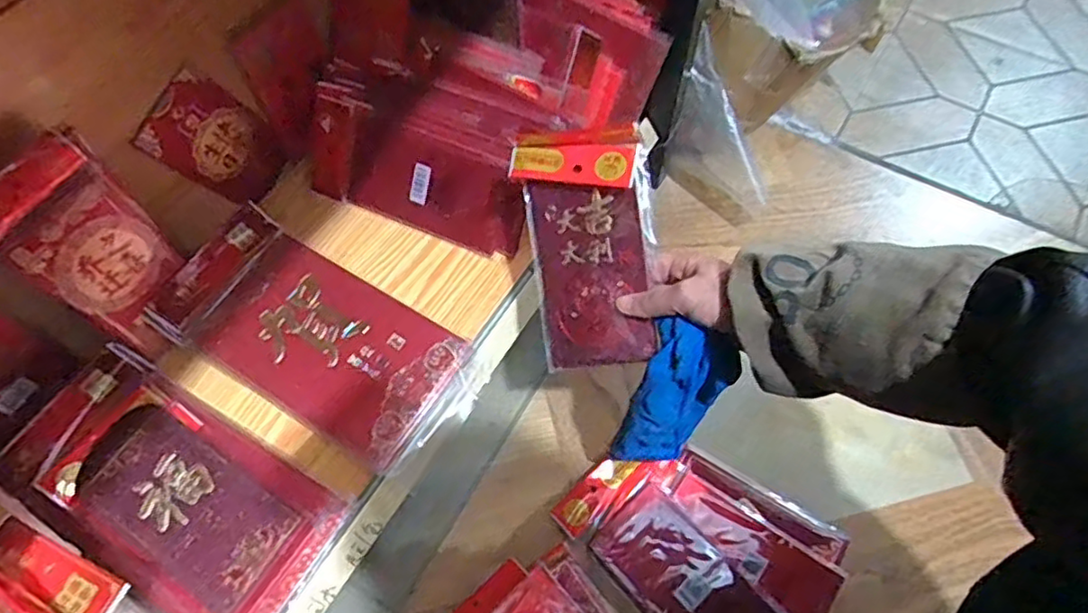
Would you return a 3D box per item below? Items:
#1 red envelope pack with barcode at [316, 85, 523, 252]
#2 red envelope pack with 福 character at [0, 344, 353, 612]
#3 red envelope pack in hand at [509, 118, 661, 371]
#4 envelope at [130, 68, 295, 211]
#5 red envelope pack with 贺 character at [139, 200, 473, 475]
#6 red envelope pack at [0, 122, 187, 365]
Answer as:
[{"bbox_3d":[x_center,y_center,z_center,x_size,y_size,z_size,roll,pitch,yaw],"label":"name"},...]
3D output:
[{"bbox_3d":[-0.126,-0.126,0.650,0.231,0.096,0.014,24,27,13],"label":"red envelope pack with barcode"},{"bbox_3d":[-0.301,0.142,0.527,0.271,0.035,0.130,28,66,15],"label":"red envelope pack with 福 character"},{"bbox_3d":[0.037,-0.046,0.533,0.105,0.019,0.188,-3,97,18],"label":"red envelope pack in hand"},{"bbox_3d":[-0.306,-0.154,0.630,0.012,0.147,0.086,23,80,24],"label":"envelope"},{"bbox_3d":[-0.205,0.021,0.584,0.259,0.032,0.129,29,66,15],"label":"red envelope pack with 贺 character"},{"bbox_3d":[-0.354,-0.044,0.537,0.020,0.188,0.102,22,67,28],"label":"red envelope pack"}]

